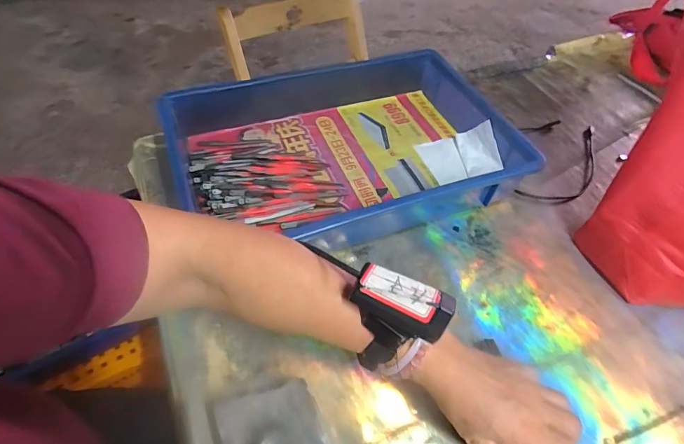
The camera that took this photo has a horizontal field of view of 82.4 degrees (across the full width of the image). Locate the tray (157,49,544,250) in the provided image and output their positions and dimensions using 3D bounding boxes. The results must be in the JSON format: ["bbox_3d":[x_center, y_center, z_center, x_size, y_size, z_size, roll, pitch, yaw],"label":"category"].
[{"bbox_3d":[0.003,-0.099,0.530,0.423,0.075,0.279,-15,55,-15],"label":"tray"}]

